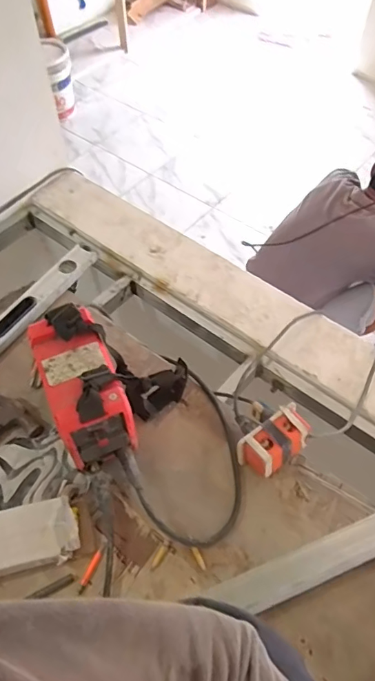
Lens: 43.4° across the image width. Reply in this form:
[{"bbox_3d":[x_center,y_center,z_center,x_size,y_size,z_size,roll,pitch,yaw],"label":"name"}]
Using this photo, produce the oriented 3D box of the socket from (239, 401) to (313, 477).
[{"bbox_3d":[0.139,0.163,0.763,0.115,0.068,0.077,-31,61,-19],"label":"socket"}]

